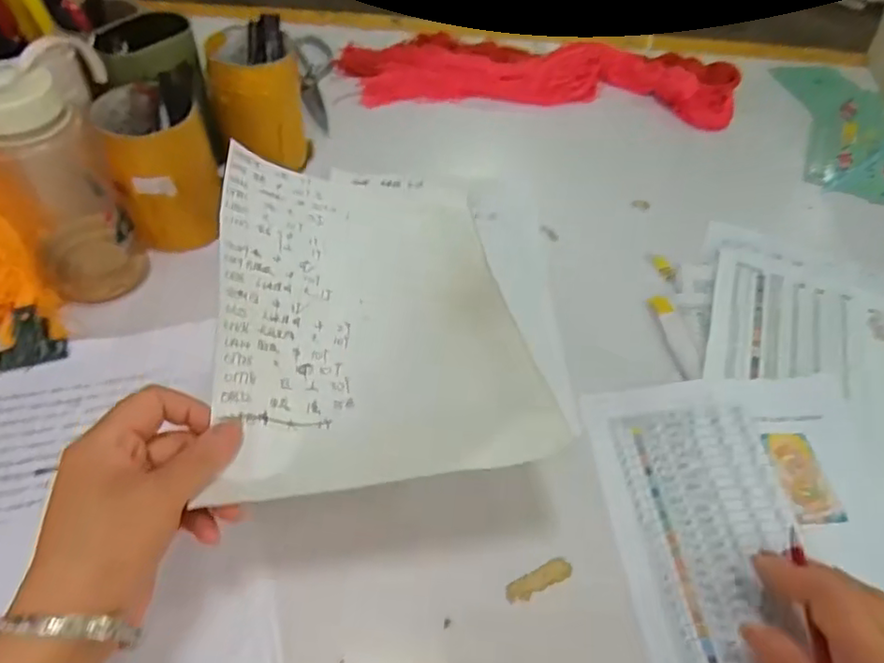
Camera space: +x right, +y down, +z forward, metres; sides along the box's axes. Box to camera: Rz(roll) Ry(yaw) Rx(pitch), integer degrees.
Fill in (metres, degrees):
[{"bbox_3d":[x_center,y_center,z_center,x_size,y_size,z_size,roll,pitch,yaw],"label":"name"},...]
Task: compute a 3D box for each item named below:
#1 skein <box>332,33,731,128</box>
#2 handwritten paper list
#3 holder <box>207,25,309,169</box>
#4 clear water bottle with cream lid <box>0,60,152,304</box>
[{"bbox_3d":[0.124,-0.323,0.746,0.486,0.035,0.159,2,52,-5],"label":"skein"},{"bbox_3d":[-0.047,-0.024,0.424,0.200,0.042,0.277,-5,52,-10],"label":"handwritten paper list"},{"bbox_3d":[-0.183,-0.230,0.605,0.085,0.105,0.086,-5,53,-10],"label":"holder"},{"bbox_3d":[-0.297,-0.108,0.466,0.078,0.185,0.068,-28,59,-25],"label":"clear water bottle with cream lid"}]

